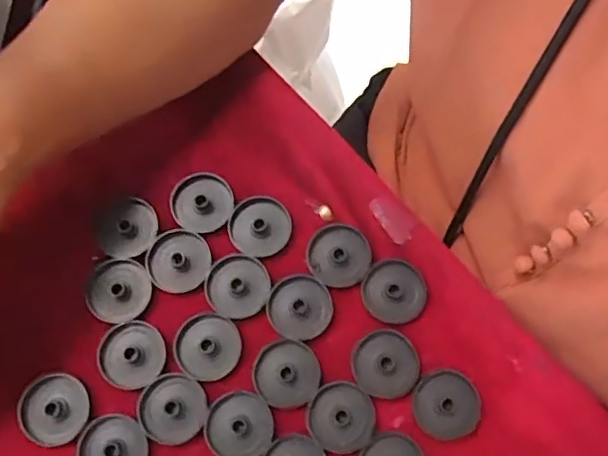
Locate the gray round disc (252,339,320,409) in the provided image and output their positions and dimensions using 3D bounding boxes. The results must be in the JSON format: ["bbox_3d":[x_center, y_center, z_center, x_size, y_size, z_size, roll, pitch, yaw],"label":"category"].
[{"bbox_3d":[-0.009,0.072,0.299,0.032,0.006,0.031,0,74,0],"label":"gray round disc"}]

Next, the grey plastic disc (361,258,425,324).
[{"bbox_3d":[0.047,0.033,0.314,0.033,0.009,0.032,0,74,0],"label":"grey plastic disc"}]

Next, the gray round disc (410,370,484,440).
[{"bbox_3d":[0.071,0.087,0.299,0.033,0.004,0.032,0,74,0],"label":"gray round disc"}]

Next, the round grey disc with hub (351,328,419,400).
[{"bbox_3d":[0.041,0.069,0.304,0.033,0.007,0.033,0,74,0],"label":"round grey disc with hub"}]

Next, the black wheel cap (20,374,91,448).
[{"bbox_3d":[-0.122,0.088,0.294,0.032,0.007,0.033,0,74,0],"label":"black wheel cap"}]

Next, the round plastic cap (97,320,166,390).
[{"bbox_3d":[-0.086,0.063,0.301,0.032,0.005,0.032,0,74,0],"label":"round plastic cap"}]

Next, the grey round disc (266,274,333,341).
[{"bbox_3d":[-0.002,0.040,0.310,0.032,0.004,0.033,0,74,0],"label":"grey round disc"}]

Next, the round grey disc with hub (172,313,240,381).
[{"bbox_3d":[-0.049,0.059,0.303,0.032,0.004,0.032,0,74,0],"label":"round grey disc with hub"}]

